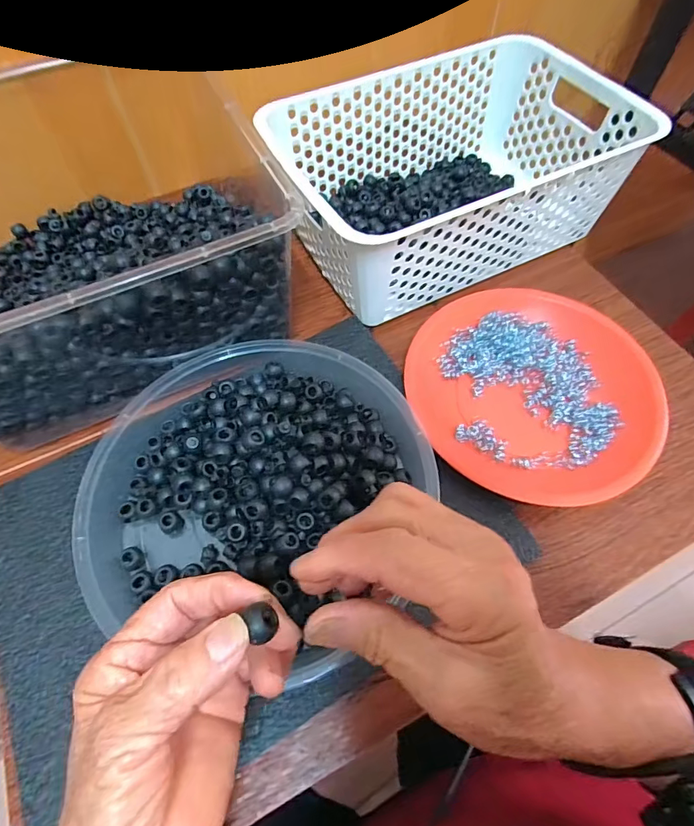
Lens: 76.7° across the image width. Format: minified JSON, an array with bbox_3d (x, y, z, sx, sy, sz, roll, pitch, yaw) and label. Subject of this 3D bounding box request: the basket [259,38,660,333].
[{"bbox_3d":[0.093,-0.228,0.425,0.297,0.108,0.201,-24,67,-11],"label":"basket"}]

